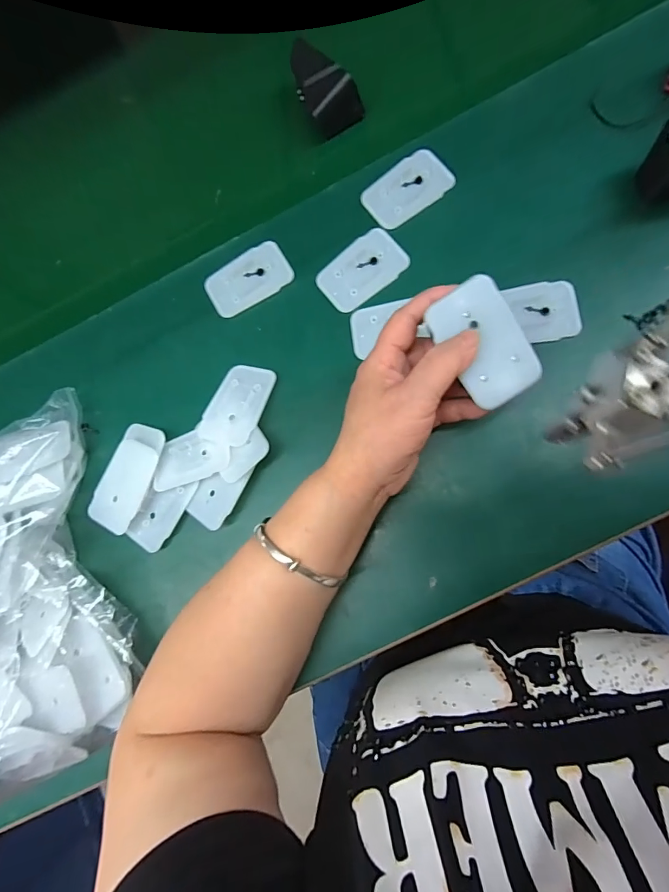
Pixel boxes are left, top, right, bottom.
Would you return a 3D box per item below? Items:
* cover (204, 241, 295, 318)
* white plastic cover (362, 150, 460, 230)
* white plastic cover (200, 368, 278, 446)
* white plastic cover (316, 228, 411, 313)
[{"bbox_3d":[-0.072,-0.139,0.359,0.070,0.004,0.043,-29,82,1],"label":"cover"},{"bbox_3d":[0.060,-0.213,0.357,0.071,0.004,0.046,-36,82,0],"label":"white plastic cover"},{"bbox_3d":[-0.075,-0.033,0.336,0.043,0.004,0.067,13,69,15],"label":"white plastic cover"},{"bbox_3d":[0.022,-0.143,0.348,0.070,0.004,0.045,-39,82,0],"label":"white plastic cover"}]

